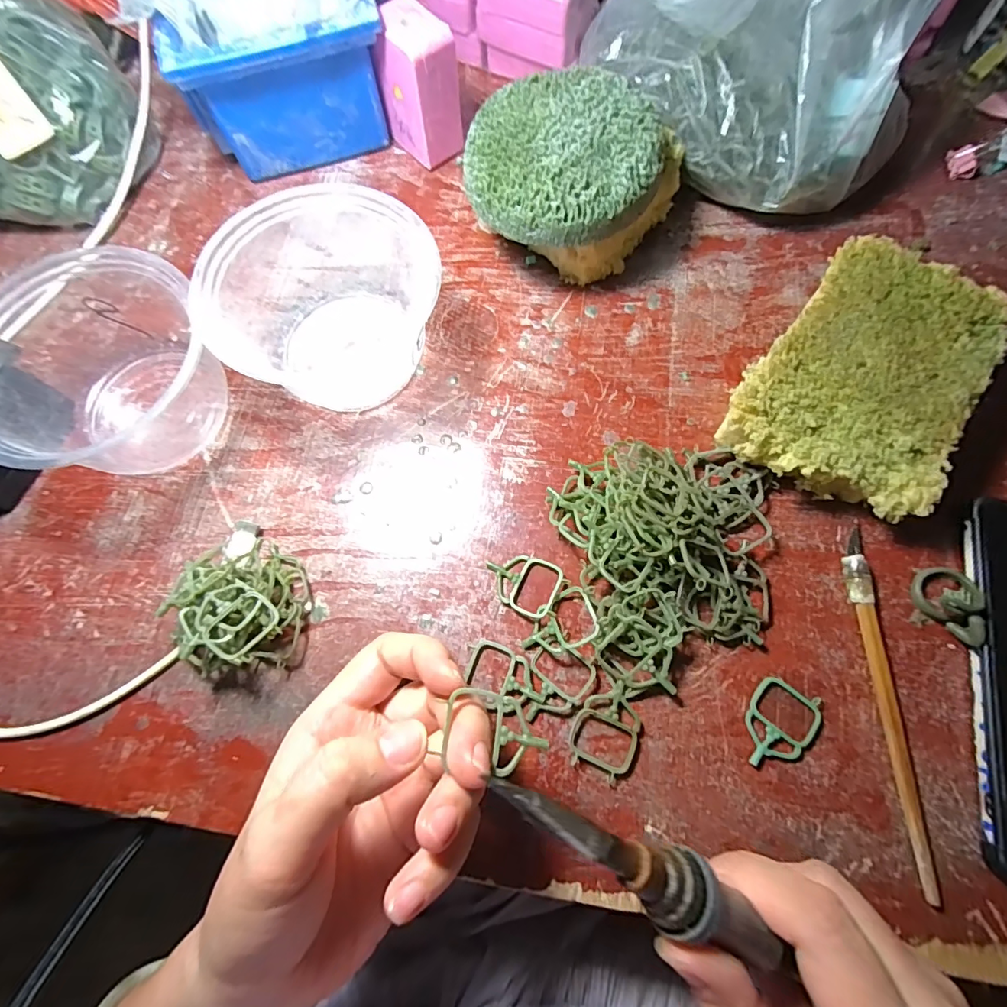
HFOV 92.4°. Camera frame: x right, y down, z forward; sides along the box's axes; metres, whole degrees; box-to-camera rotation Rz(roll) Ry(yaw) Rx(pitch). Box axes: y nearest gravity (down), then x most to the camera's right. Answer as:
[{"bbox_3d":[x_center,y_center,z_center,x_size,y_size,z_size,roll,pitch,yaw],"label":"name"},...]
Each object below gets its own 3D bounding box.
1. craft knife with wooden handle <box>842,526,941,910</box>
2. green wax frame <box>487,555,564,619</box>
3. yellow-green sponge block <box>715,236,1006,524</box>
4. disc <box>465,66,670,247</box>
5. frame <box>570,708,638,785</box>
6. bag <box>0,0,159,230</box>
[{"bbox_3d":[0.173,0.088,0.217,0.015,0.010,0.153,0,72,2],"label":"craft knife with wooden handle"},{"bbox_3d":[0.009,0.039,0.240,0.037,0.007,0.028,19,74,8],"label":"green wax frame"},{"bbox_3d":[0.181,-0.064,0.249,0.102,0.043,0.140,32,76,11],"label":"yellow-green sponge block"},{"bbox_3d":[0.033,-0.188,0.260,0.102,0.023,0.097,-1,72,2],"label":"disc"},{"bbox_3d":[0.045,0.109,0.216,0.030,0.006,0.025,23,74,9],"label":"frame"},{"bbox_3d":[-0.305,-0.244,0.302,0.135,0.081,0.125,-36,75,-9],"label":"bag"}]

